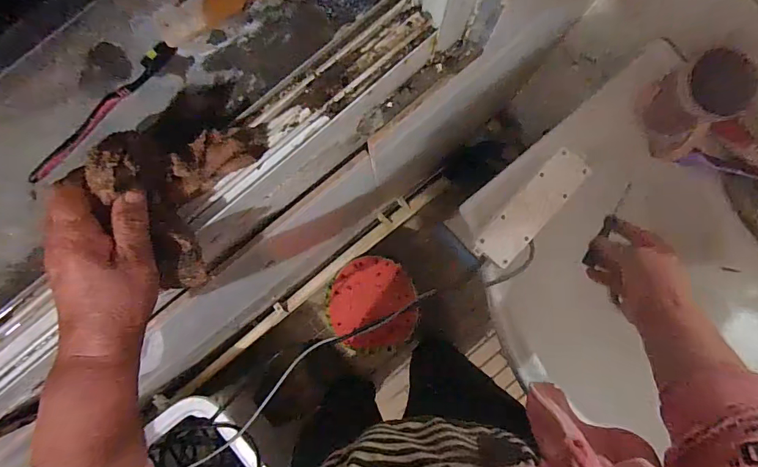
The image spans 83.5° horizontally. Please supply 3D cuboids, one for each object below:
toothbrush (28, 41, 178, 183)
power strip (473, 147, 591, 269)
[{"bbox_3d":[-0.259,-0.115,0.397,0.018,0.016,0.174,40,88,2],"label":"toothbrush"},{"bbox_3d":[0.196,-0.032,0.549,0.053,0.033,0.172,43,88,2],"label":"power strip"}]

